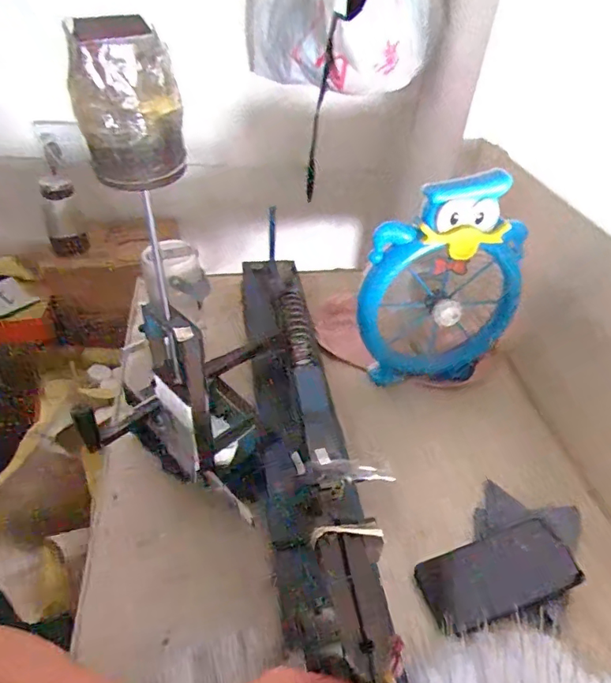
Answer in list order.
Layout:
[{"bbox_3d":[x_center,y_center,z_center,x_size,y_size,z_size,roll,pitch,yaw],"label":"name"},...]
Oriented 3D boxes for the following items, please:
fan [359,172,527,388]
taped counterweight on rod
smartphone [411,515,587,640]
[{"bbox_3d":[0.187,-0.068,0.684,0.222,0.318,0.074,3,41,-2],"label":"fan"},{"bbox_3d":[-0.106,-0.141,0.295,0.059,0.087,0.052,-11,43,-17],"label":"taped counterweight on rod"},{"bbox_3d":[0.203,0.247,0.526,0.162,0.011,0.076,-16,47,-11],"label":"smartphone"}]

